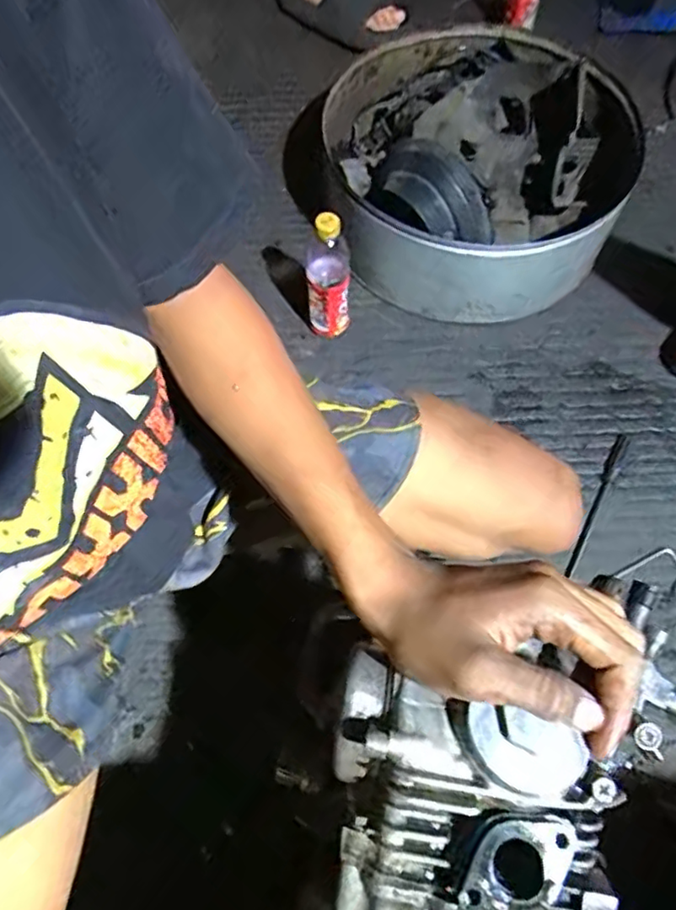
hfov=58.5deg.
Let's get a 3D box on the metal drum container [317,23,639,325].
[{"bbox_3d":[0.197,-0.418,0.860,0.424,0.207,0.439,-1,65,1],"label":"metal drum container"}]

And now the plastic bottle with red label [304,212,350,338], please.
[{"bbox_3d":[-0.013,-0.232,0.784,0.055,0.190,0.064,-3,65,0],"label":"plastic bottle with red label"}]

